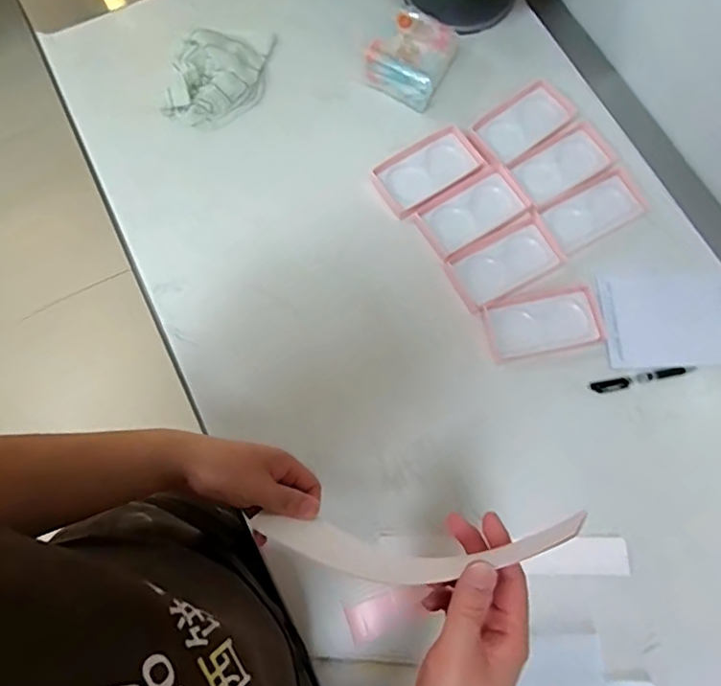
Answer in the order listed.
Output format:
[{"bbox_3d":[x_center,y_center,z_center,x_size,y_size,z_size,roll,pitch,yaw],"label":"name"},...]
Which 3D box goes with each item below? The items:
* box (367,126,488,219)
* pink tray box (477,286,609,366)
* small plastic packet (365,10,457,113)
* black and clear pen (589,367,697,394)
[{"bbox_3d":[0.094,-0.242,0.759,0.146,0.021,0.081,-30,76,-8],"label":"box"},{"bbox_3d":[0.237,-0.027,0.699,0.145,0.021,0.078,-12,75,-4],"label":"pink tray box"},{"bbox_3d":[0.077,-0.416,0.800,0.104,0.064,0.127,32,77,8],"label":"small plastic packet"},{"bbox_3d":[0.361,0.046,0.695,0.136,0.008,0.015,-12,75,-3],"label":"black and clear pen"}]

